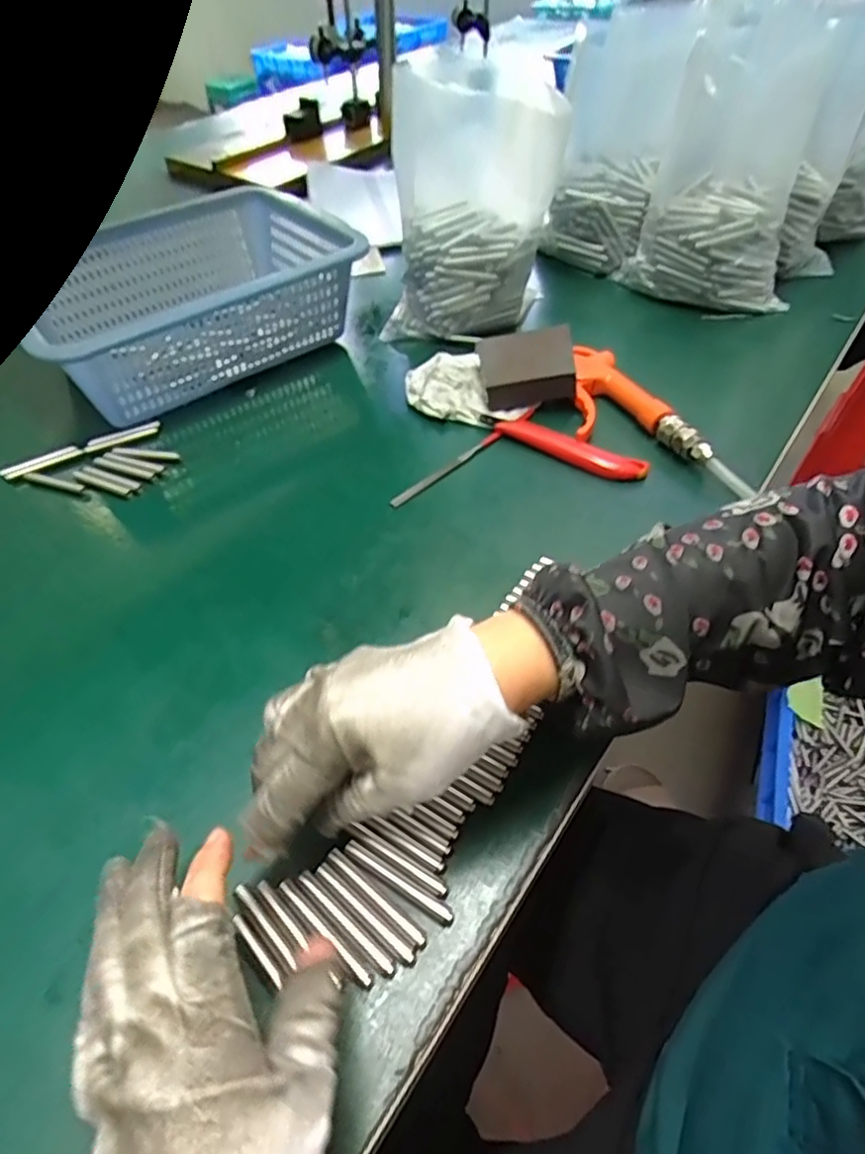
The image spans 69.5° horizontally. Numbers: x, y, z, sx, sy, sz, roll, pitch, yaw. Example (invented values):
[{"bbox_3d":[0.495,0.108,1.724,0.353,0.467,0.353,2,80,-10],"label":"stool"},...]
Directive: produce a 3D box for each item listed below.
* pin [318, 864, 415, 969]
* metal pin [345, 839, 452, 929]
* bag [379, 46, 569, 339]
[{"bbox_3d":[-0.030,0.150,0.279,0.058,0.004,0.007,32,58,28],"label":"pin"},{"bbox_3d":[-0.016,0.140,0.287,0.058,0.004,0.007,24,54,23],"label":"metal pin"},{"bbox_3d":[0.034,-0.331,0.568,0.159,0.209,0.089,4,49,7],"label":"bag"}]

